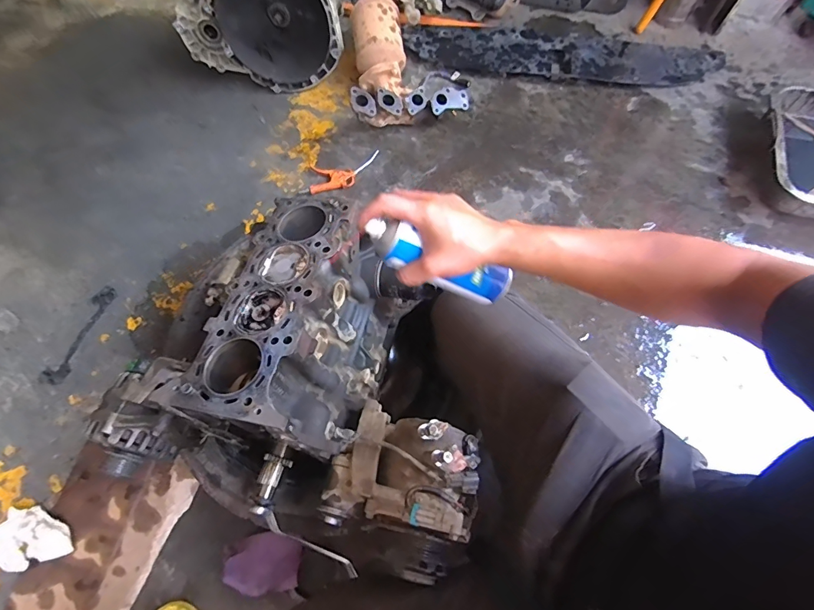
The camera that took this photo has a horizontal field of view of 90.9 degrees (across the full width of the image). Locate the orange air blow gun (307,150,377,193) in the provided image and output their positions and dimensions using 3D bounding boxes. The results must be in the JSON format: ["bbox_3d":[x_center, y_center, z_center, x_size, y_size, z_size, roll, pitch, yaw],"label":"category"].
[{"bbox_3d":[-0.165,-0.352,1.070,0.187,0.022,0.102,-9,67,-2],"label":"orange air blow gun"}]

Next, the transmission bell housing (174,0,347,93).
[{"bbox_3d":[-0.376,-0.841,1.112,0.469,0.339,0.286,3,67,3],"label":"transmission bell housing"}]

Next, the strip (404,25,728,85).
[{"bbox_3d":[0.471,-0.749,1.207,0.944,0.042,0.207,8,68,5],"label":"strip"}]

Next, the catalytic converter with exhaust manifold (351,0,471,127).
[{"bbox_3d":[0.006,-0.655,1.106,0.310,0.175,0.357,-6,67,-1],"label":"catalytic converter with exhaust manifold"}]

